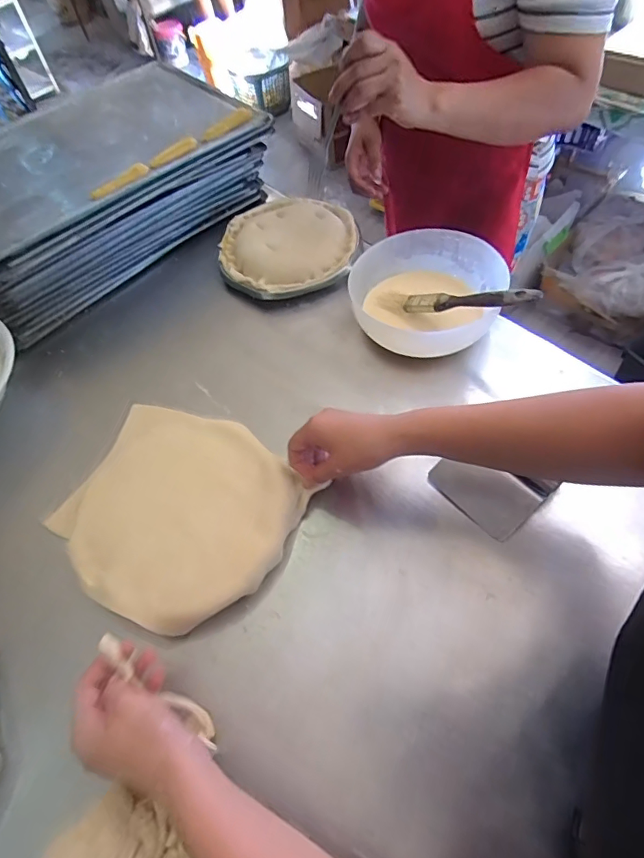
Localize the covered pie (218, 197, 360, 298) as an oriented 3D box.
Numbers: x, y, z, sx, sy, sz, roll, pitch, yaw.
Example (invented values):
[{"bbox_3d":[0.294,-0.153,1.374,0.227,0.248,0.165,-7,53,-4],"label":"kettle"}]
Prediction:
[{"bbox_3d":[-0.049,-0.264,0.691,0.193,0.029,0.181,-3,57,4],"label":"covered pie"}]

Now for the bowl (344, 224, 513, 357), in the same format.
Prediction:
[{"bbox_3d":[0.129,-0.160,0.588,0.167,0.072,0.170,-3,57,4],"label":"bowl"}]

